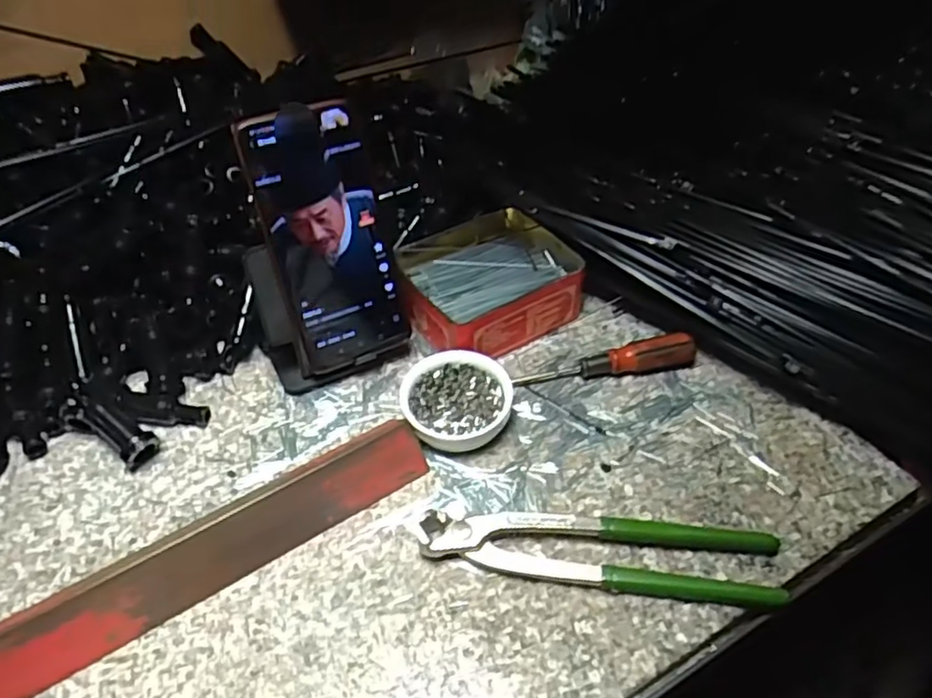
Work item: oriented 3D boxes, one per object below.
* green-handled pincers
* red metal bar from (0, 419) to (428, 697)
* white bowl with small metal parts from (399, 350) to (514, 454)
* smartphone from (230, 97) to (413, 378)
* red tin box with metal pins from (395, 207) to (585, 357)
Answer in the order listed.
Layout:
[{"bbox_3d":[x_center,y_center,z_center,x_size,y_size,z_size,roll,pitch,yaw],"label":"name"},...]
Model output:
[{"bbox_3d":[0.072,0.111,0.373,0.195,0.016,0.042,4,46,6],"label":"green-handled pincers"},{"bbox_3d":[-0.138,0.111,0.371,0.254,0.029,0.034,-27,51,-23],"label":"red metal bar"},{"bbox_3d":[-0.006,0.036,0.444,0.070,0.025,0.068,-1,46,1],"label":"white bowl with small metal parts"},{"bbox_3d":[-0.089,-0.069,0.438,0.076,0.167,0.013,-18,23,-15],"label":"smartphone"},{"bbox_3d":[0.014,-0.050,0.516,0.129,0.043,0.113,-25,50,-21],"label":"red tin box with metal pins"}]

